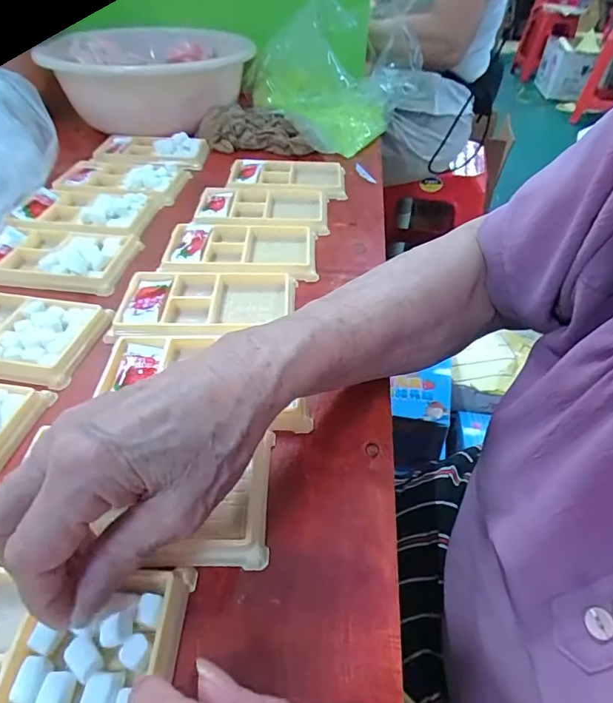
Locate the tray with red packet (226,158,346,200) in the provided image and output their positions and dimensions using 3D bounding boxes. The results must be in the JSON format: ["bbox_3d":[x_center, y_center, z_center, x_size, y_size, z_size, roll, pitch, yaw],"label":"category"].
[{"bbox_3d":[-0.020,-0.203,0.536,0.134,0.016,0.076,-1,43,-3],"label":"tray with red packet"}]

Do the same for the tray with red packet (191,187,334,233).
[{"bbox_3d":[-0.045,-0.149,0.473,0.131,0.014,0.083,-2,43,-4],"label":"tray with red packet"}]

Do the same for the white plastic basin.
[{"bbox_3d":[-0.199,-0.369,0.625,0.225,0.100,0.241,1,43,-1],"label":"white plastic basin"}]

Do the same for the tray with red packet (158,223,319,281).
[{"bbox_3d":[-0.057,-0.092,0.411,0.132,0.012,0.082,0,43,-3],"label":"tray with red packet"}]

